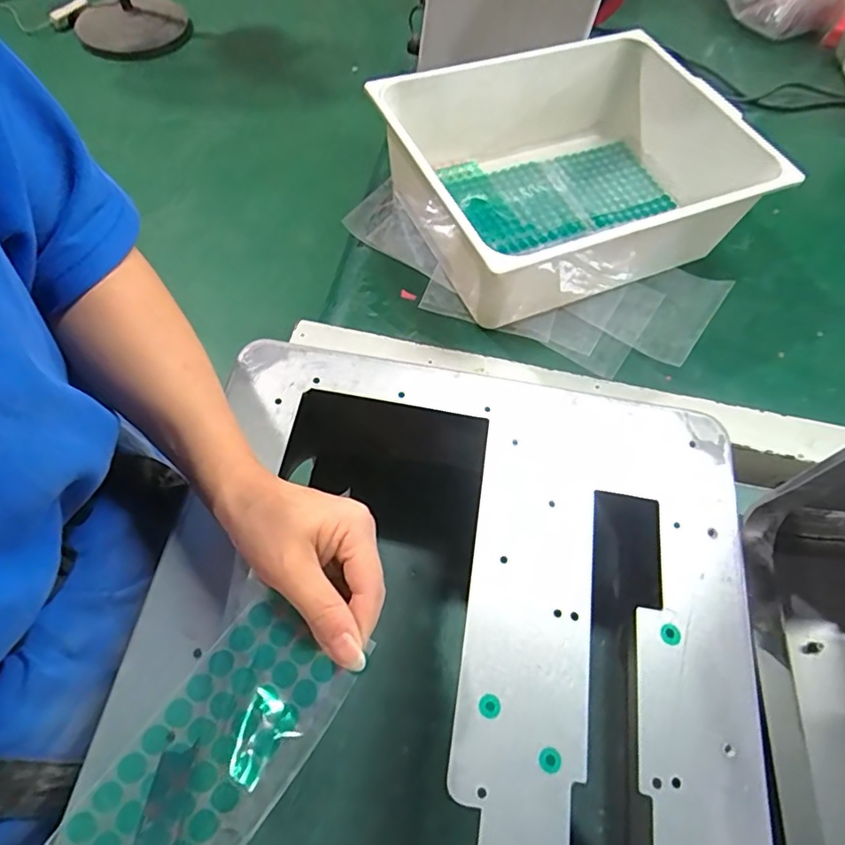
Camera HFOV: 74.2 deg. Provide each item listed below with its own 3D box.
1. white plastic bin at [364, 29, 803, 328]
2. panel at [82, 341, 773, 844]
[{"bbox_3d":[0.164,-0.280,0.613,0.372,0.133,0.294,-21,65,-14],"label":"white plastic bin"},{"bbox_3d":[0.009,0.168,0.293,0.343,0.014,0.452,9,62,2],"label":"panel"}]

